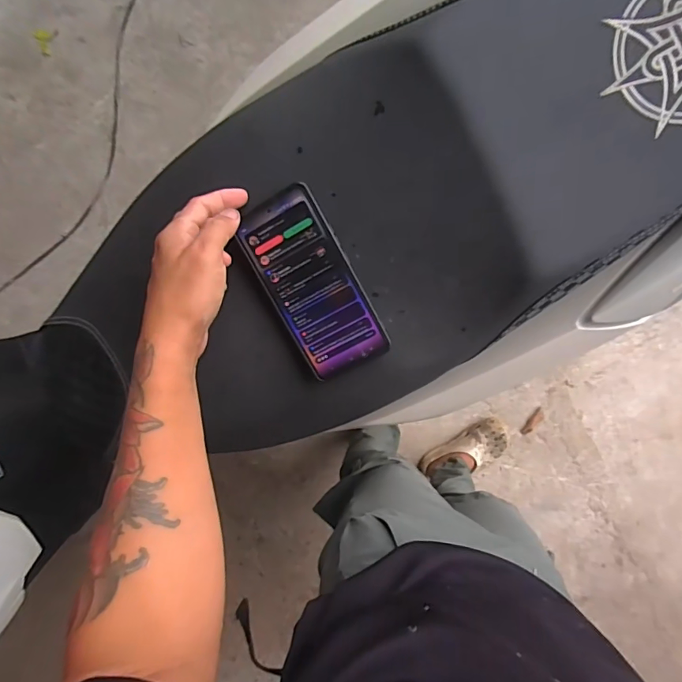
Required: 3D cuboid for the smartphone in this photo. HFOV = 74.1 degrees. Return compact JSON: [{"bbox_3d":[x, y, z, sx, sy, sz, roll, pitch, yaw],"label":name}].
[{"bbox_3d":[-0.025,-0.047,0.393,0.074,0.004,0.161,-26,100,12],"label":"smartphone"}]

